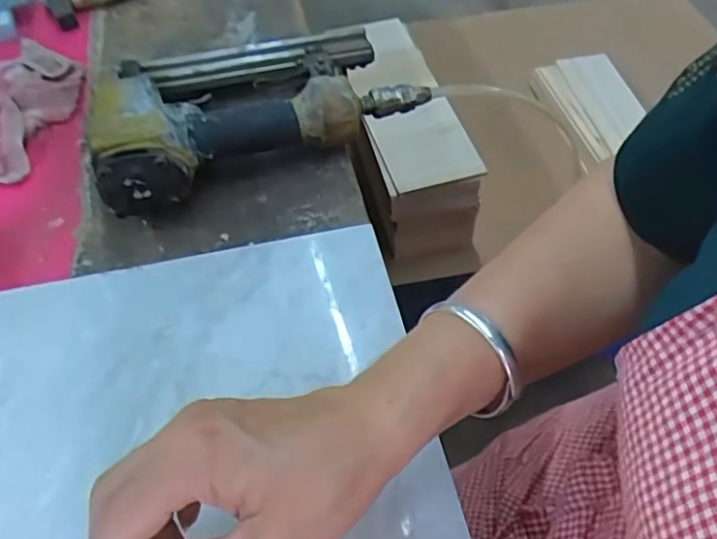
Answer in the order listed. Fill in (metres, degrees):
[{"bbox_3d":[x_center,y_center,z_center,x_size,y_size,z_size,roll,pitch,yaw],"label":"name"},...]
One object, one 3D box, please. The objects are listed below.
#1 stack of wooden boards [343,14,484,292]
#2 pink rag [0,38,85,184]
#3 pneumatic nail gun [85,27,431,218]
[{"bbox_3d":[0.051,-0.149,0.755,0.124,0.174,0.271,-13,58,-10],"label":"stack of wooden boards"},{"bbox_3d":[-0.289,-0.143,0.507,0.137,0.036,0.126,40,64,22],"label":"pink rag"},{"bbox_3d":[-0.081,-0.139,0.479,0.245,0.060,0.153,-16,58,-11],"label":"pneumatic nail gun"}]

